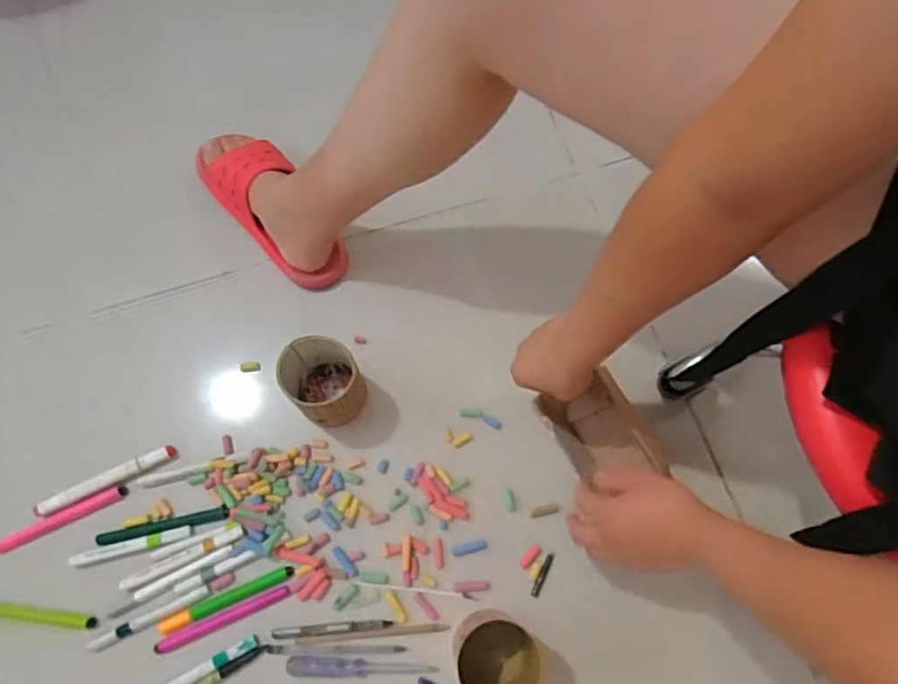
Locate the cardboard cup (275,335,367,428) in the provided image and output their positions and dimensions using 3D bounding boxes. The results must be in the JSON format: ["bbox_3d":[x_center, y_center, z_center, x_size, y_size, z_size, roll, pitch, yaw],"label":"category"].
[{"bbox_3d":[-0.135,0.044,0.686,0.071,0.097,0.077,1,71,-2],"label":"cardboard cup"}]

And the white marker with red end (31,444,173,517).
[{"bbox_3d":[-0.376,0.151,0.685,0.153,0.012,0.019,-23,74,-9],"label":"white marker with red end"}]

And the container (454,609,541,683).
[{"bbox_3d":[0.042,0.297,0.595,0.070,0.120,0.066,1,71,-2],"label":"container"}]

